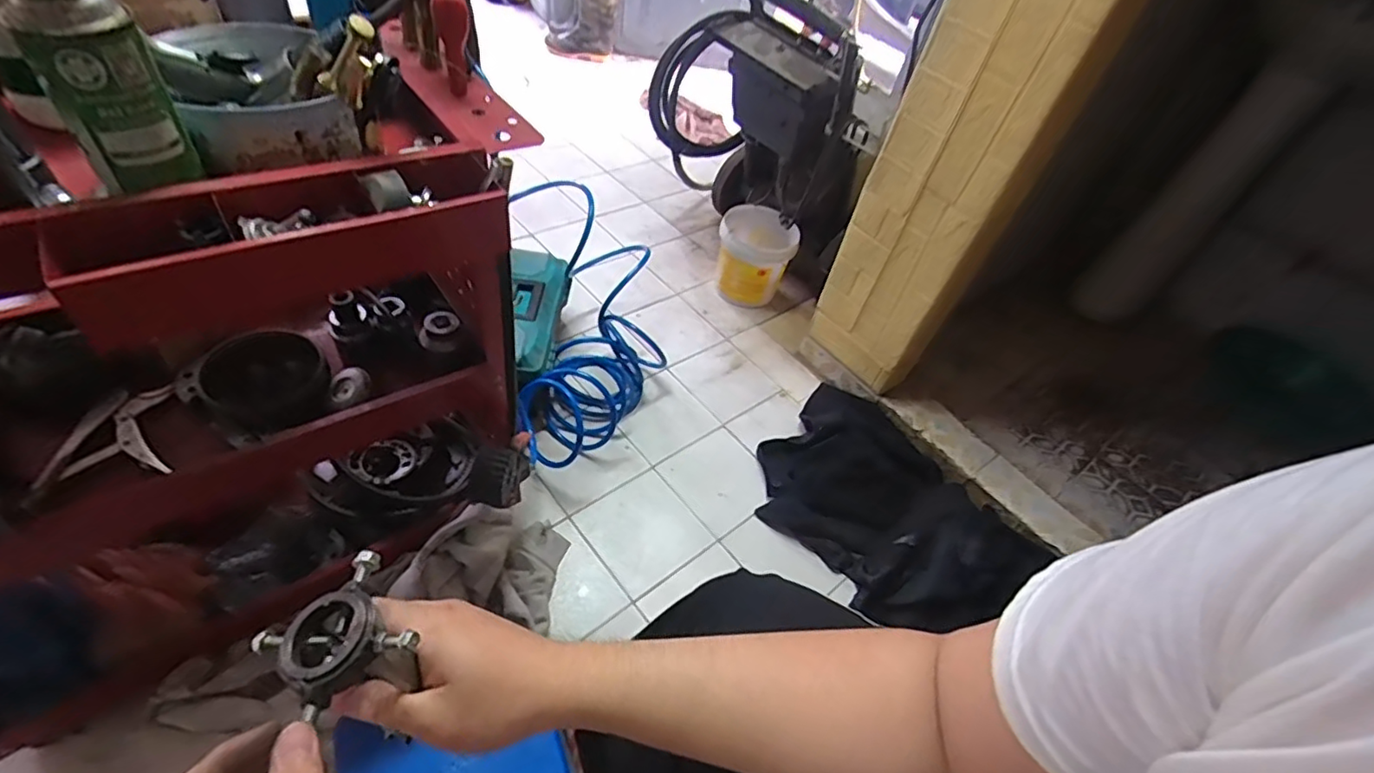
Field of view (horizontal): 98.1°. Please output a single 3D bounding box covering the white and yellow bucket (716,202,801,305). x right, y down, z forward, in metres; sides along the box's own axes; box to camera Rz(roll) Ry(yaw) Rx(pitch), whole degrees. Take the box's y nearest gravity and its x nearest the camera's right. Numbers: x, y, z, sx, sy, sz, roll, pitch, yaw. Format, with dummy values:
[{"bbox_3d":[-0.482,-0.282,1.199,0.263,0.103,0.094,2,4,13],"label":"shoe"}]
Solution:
[{"bbox_3d":[0.188,-0.363,1.604,0.197,0.201,0.175,16,47,1],"label":"white and yellow bucket"}]

